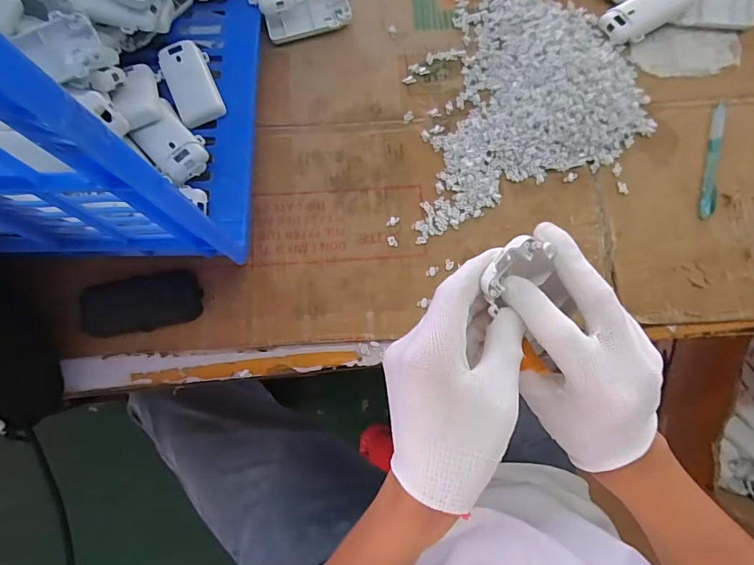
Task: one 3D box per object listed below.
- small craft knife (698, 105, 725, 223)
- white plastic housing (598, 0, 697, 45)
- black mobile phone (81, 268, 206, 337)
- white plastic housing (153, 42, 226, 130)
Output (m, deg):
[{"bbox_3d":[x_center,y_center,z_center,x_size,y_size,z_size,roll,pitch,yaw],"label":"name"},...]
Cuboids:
[{"bbox_3d":[0.346,-0.126,0.436,0.013,0.008,0.125,11,78,3],"label":"small craft knife"},{"bbox_3d":[0.297,-0.298,0.461,0.100,0.016,0.045,-28,78,-5],"label":"white plastic housing"},{"bbox_3d":[-0.233,0.021,0.421,0.111,0.008,0.053,-8,95,-7],"label":"black mobile phone"},{"bbox_3d":[-0.194,-0.205,0.437,0.051,0.014,0.096,-20,78,-4],"label":"white plastic housing"}]

